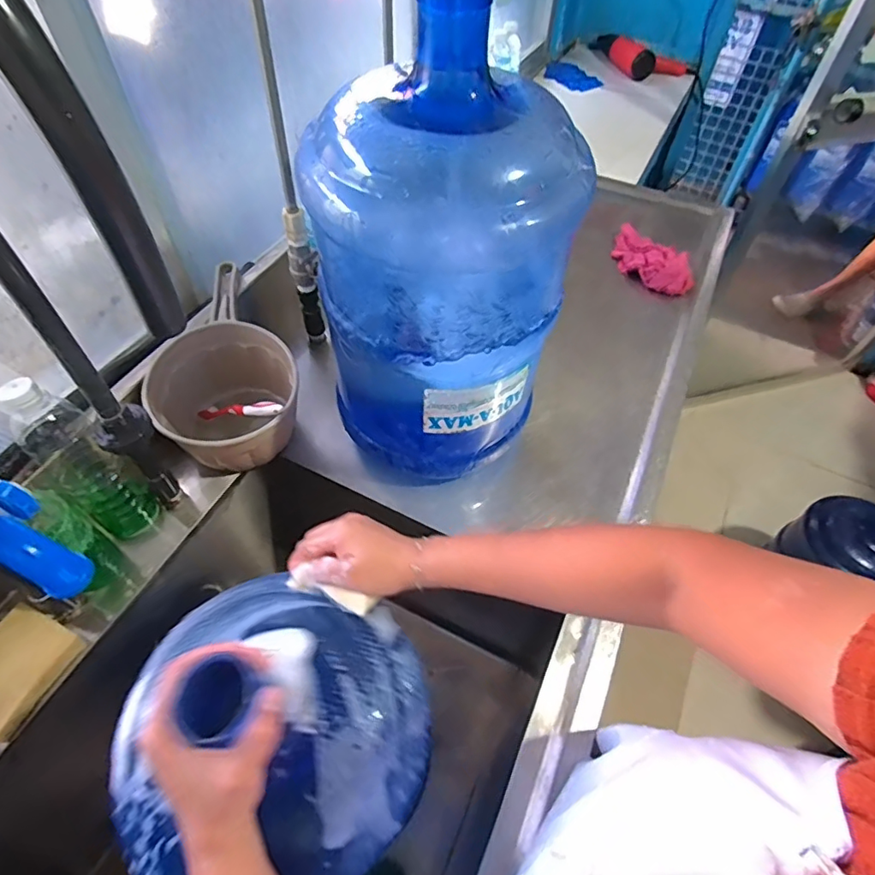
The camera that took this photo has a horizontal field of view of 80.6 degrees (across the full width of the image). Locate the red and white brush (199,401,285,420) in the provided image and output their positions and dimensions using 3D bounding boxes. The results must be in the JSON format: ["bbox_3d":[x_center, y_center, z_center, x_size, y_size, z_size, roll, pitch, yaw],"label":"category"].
[{"bbox_3d":[-0.241,-0.033,0.626,0.169,0.012,0.018,0,45,41],"label":"red and white brush"}]

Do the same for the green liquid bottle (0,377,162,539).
[{"bbox_3d":[-0.363,0.030,0.534,0.056,0.208,0.062,23,56,15],"label":"green liquid bottle"}]

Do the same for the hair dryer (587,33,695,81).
[{"bbox_3d":[0.589,-1.129,1.514,0.184,0.072,0.267,-19,56,-15],"label":"hair dryer"}]

